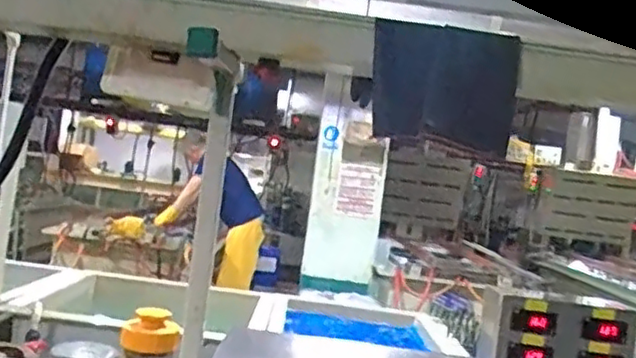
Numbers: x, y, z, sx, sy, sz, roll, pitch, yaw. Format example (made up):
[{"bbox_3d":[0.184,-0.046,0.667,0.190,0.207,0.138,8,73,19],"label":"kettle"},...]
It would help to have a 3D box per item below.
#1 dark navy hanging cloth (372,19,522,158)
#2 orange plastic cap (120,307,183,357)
[{"bbox_3d":[0.247,-0.176,1.292,0.275,0.246,0.018,5,35,3],"label":"dark navy hanging cloth"},{"bbox_3d":[-0.402,0.364,1.583,0.130,0.083,0.128,7,1,-15],"label":"orange plastic cap"}]

